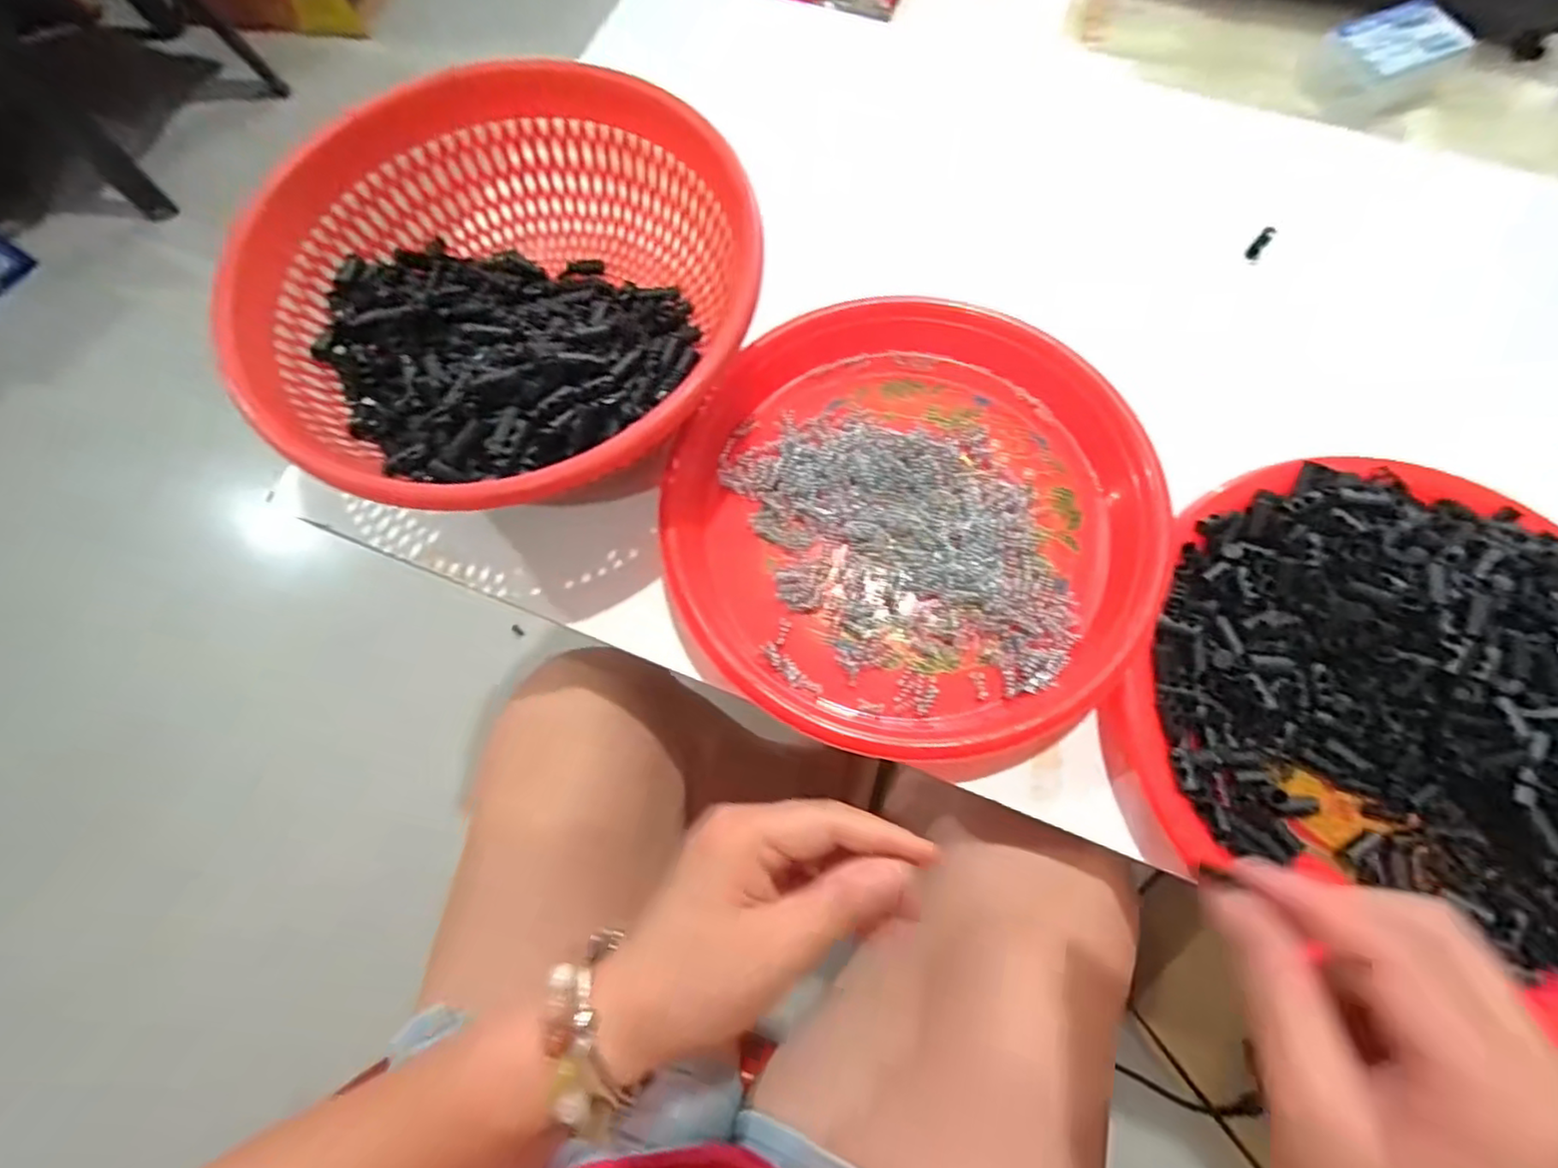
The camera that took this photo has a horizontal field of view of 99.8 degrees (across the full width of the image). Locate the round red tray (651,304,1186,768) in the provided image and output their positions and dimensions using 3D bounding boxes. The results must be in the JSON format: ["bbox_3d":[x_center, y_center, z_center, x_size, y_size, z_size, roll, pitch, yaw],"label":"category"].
[{"bbox_3d":[0.070,-0.040,0.355,0.242,0.034,0.250,-1,71,2],"label":"round red tray"}]

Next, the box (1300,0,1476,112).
[{"bbox_3d":[0.449,-0.389,0.485,0.087,0.032,0.061,-18,71,-4],"label":"box"}]

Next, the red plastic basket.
[{"bbox_3d":[-0.137,-0.144,0.354,0.254,0.084,0.242,7,72,5],"label":"red plastic basket"}]

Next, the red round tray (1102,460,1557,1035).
[{"bbox_3d":[0.300,0.060,0.297,0.257,0.046,0.241,-1,71,2],"label":"red round tray"}]

